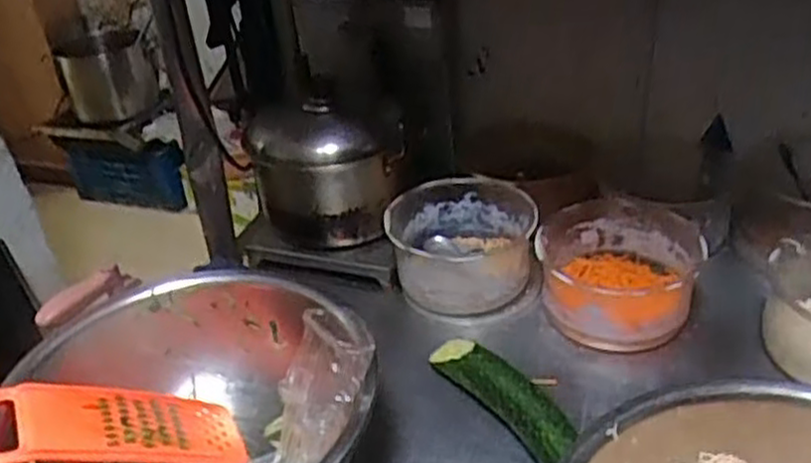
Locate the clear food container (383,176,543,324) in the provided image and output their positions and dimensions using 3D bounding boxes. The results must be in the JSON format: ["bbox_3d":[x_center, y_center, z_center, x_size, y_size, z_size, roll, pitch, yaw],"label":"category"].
[{"bbox_3d":[0.069,0.019,0.931,0.173,0.090,0.165,-3,34,4],"label":"clear food container"}]

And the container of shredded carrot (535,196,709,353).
[{"bbox_3d":[0.243,0.048,0.877,0.181,0.086,0.163,1,34,10],"label":"container of shredded carrot"}]

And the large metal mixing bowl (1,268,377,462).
[{"bbox_3d":[-0.188,0.173,0.696,0.307,0.140,0.321,-4,34,3],"label":"large metal mixing bowl"}]

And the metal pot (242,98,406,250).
[{"bbox_3d":[-0.093,-0.074,1.012,0.204,0.178,0.163,-9,34,-6],"label":"metal pot"}]

